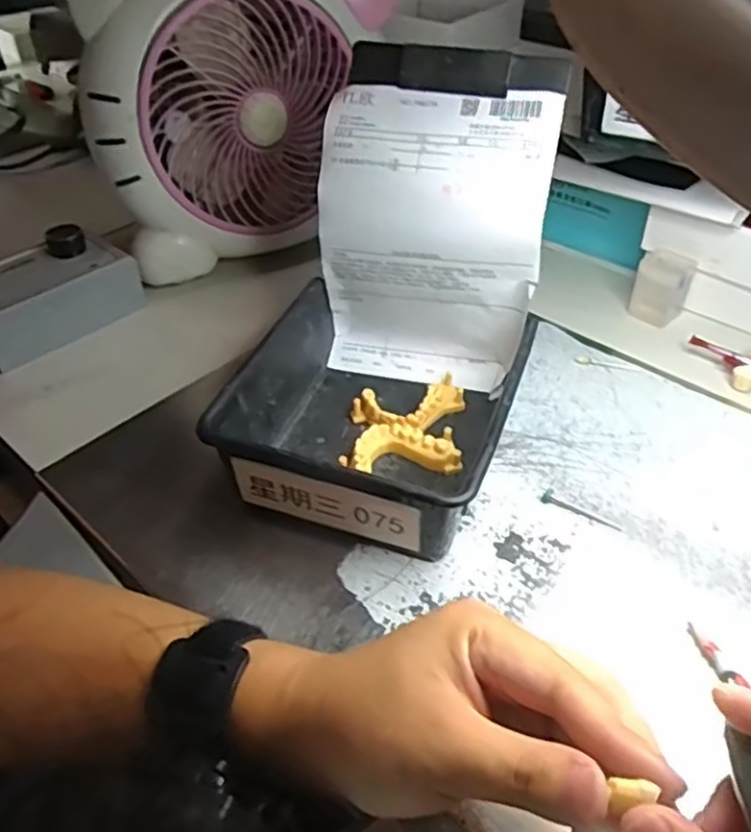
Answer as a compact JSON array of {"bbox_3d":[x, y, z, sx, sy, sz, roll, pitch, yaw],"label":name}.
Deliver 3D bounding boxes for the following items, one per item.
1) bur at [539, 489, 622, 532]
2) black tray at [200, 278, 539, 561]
[{"bbox_3d":[0.124,0.058,0.425,0.050,0.004,0.011,28,50,29],"label":"bur"},{"bbox_3d":[0.002,-0.001,0.447,0.163,0.068,0.168,15,44,18],"label":"black tray"}]

